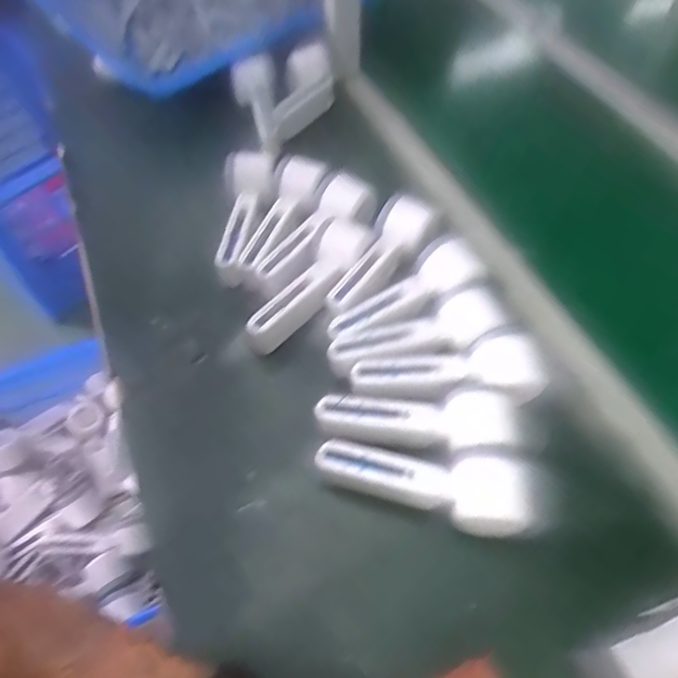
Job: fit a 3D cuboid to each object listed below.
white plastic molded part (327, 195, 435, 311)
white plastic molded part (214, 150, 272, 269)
[{"bbox_3d":[0.045,-0.086,0.531,0.046,0.026,0.153,25,60,17],"label":"white plastic molded part"},{"bbox_3d":[-0.108,-0.142,0.575,0.049,0.029,0.145,8,70,6],"label":"white plastic molded part"}]

